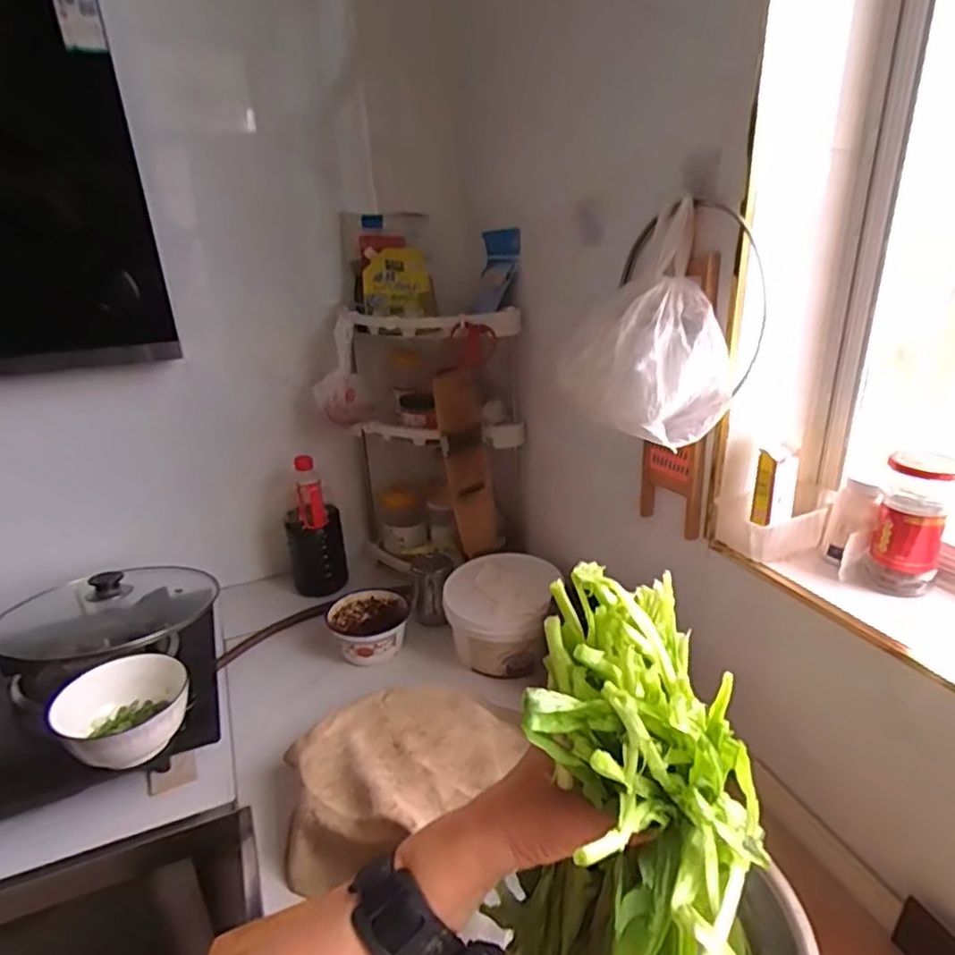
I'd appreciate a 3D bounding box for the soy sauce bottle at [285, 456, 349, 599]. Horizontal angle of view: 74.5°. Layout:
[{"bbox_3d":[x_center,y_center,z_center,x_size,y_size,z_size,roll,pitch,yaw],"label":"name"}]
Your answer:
[{"bbox_3d":[-0.331,0.095,1.273,0.108,0.264,0.114,-7,22,-13],"label":"soy sauce bottle"}]

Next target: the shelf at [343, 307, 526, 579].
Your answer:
[{"bbox_3d":[-0.081,-0.072,1.260,0.330,0.492,0.188,16,28,38],"label":"shelf"}]

